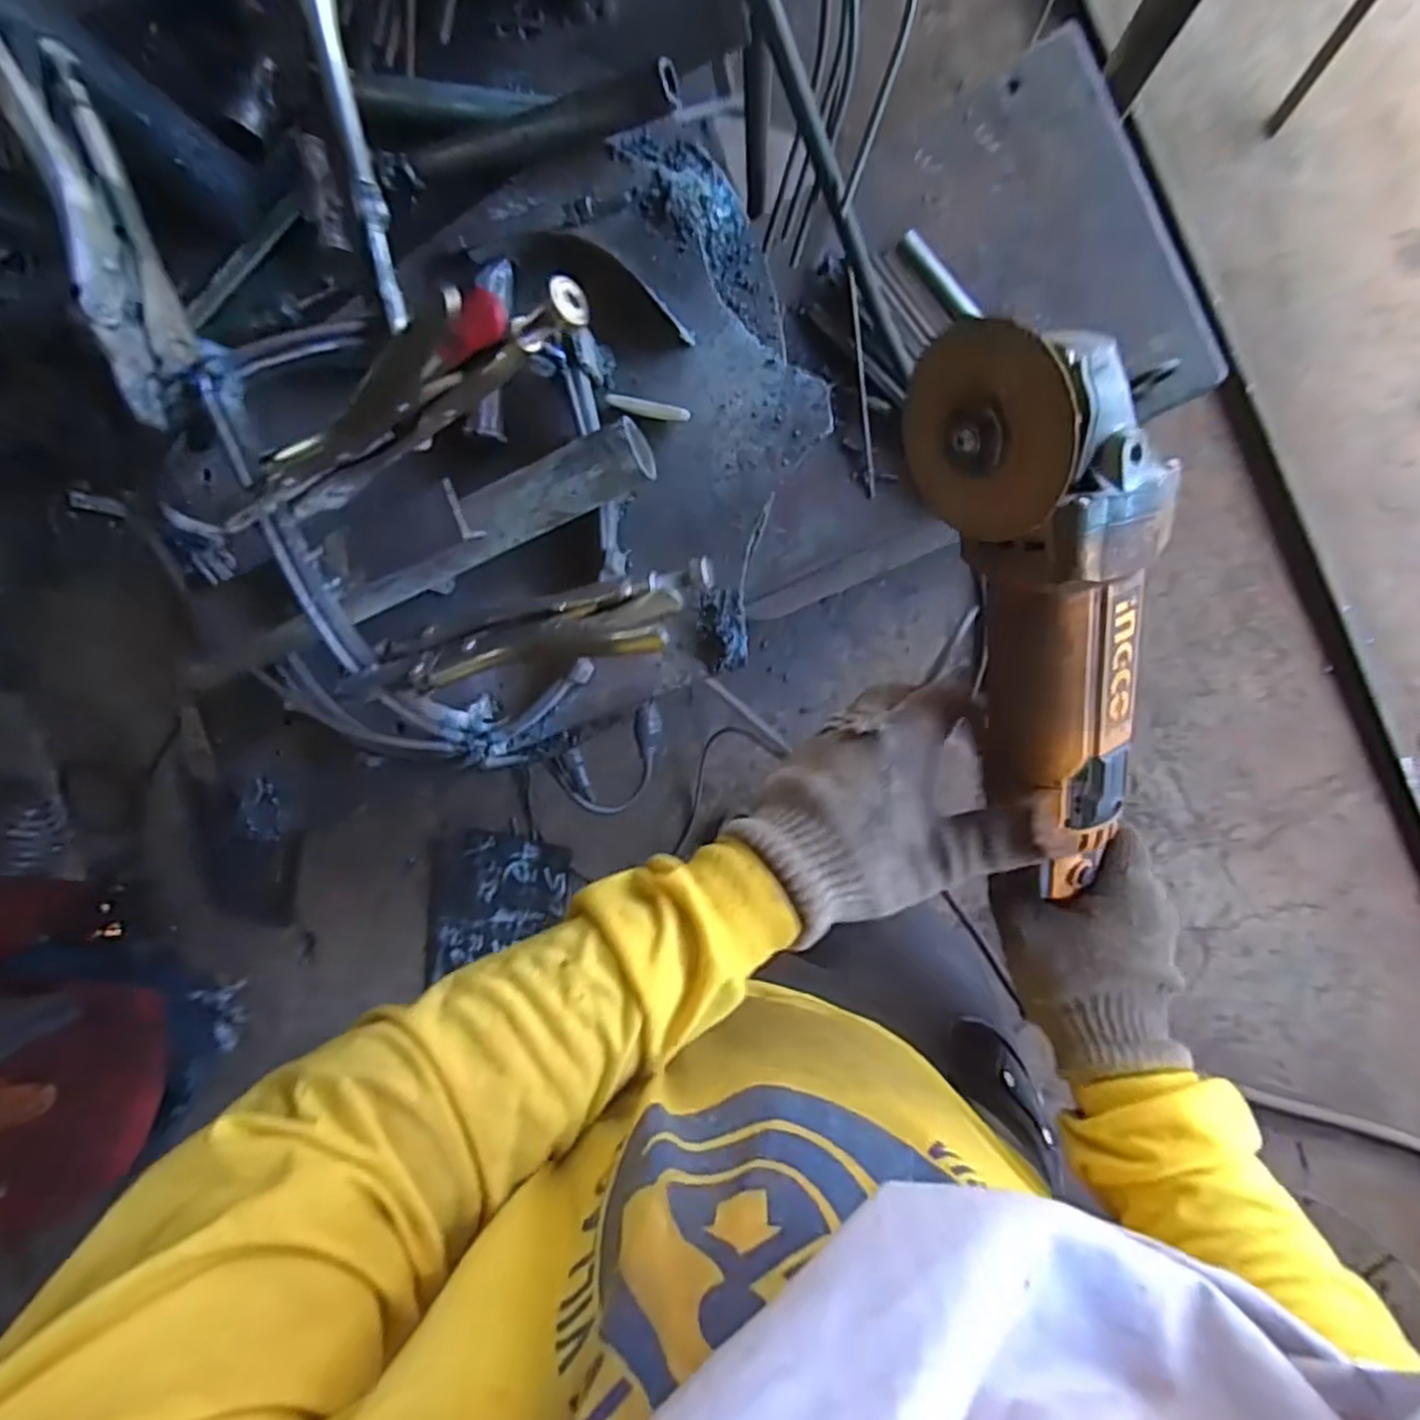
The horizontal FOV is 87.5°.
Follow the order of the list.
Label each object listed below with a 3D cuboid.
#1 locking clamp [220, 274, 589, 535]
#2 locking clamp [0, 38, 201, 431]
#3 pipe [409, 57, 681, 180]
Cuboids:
[{"bbox_3d":[-0.124,-0.106,0.271,0.173,0.050,0.014,-18,90,31],"label":"locking clamp"},{"bbox_3d":[-0.258,-0.204,0.315,0.021,0.046,0.171,-21,91,12],"label":"locking clamp"},{"bbox_3d":[-0.087,-0.306,0.398,0.149,0.025,0.015,-4,91,17],"label":"pipe"}]

